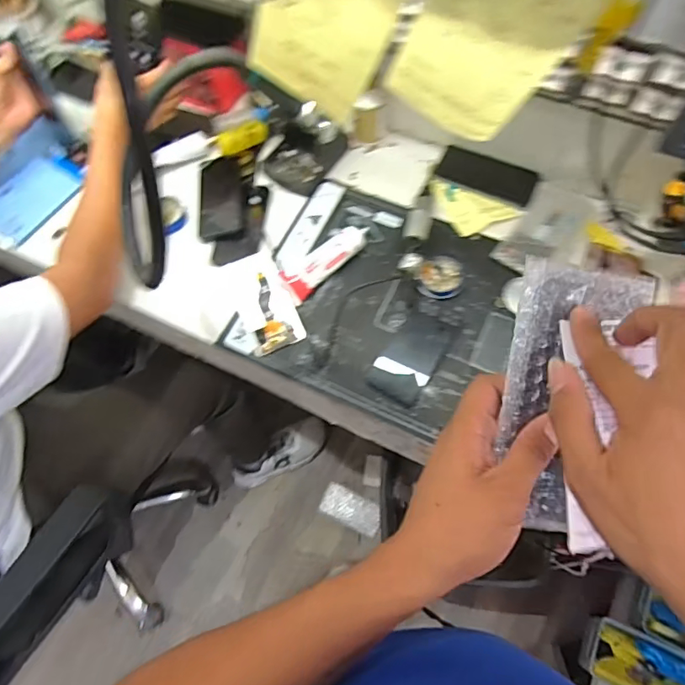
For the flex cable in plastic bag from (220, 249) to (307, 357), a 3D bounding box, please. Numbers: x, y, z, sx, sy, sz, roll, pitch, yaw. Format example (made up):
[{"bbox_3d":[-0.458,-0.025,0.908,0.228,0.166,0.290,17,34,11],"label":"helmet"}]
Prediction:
[{"bbox_3d":[-0.117,-0.064,0.726,0.079,0.018,0.162,-23,68,-7],"label":"flex cable in plastic bag"}]

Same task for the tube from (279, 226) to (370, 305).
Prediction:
[{"bbox_3d":[-0.027,-0.126,0.739,0.149,0.036,0.052,-41,71,-14],"label":"tube"}]

